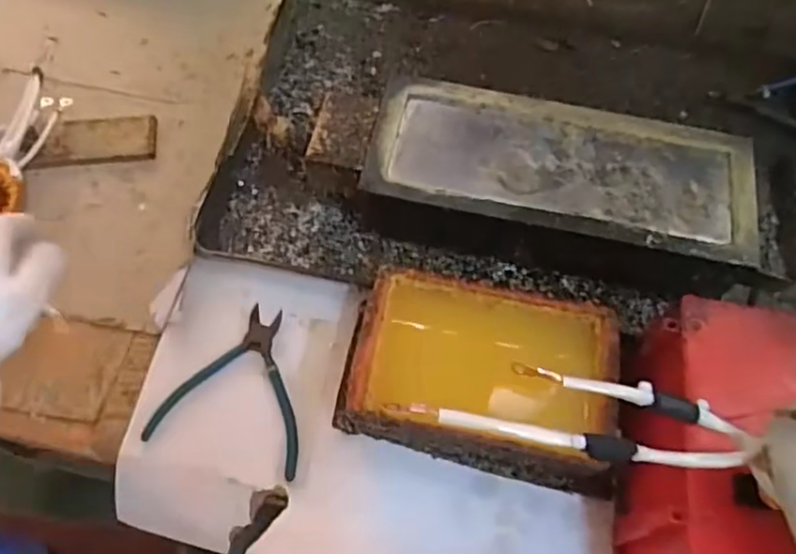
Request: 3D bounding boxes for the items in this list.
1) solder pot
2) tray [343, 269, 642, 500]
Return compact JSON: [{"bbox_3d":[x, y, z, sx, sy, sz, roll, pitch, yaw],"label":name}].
[{"bbox_3d":[0.143,-0.083,0.608,0.336,0.086,0.150,13,62,4],"label":"solder pot"},{"bbox_3d":[0.072,0.079,0.526,0.216,0.065,0.133,11,61,3],"label":"tray"}]

